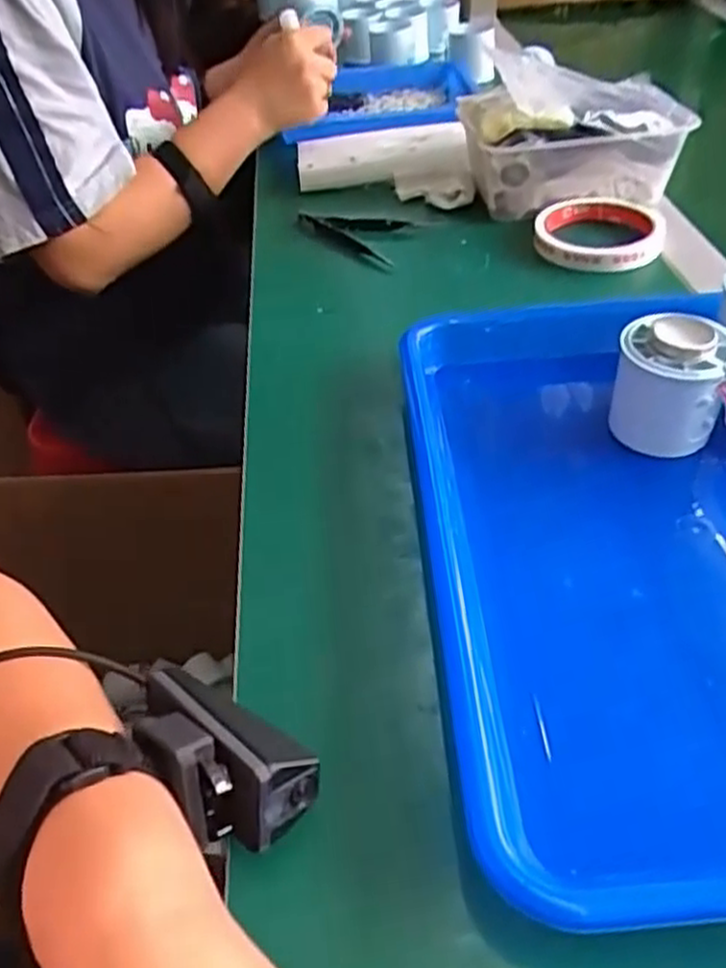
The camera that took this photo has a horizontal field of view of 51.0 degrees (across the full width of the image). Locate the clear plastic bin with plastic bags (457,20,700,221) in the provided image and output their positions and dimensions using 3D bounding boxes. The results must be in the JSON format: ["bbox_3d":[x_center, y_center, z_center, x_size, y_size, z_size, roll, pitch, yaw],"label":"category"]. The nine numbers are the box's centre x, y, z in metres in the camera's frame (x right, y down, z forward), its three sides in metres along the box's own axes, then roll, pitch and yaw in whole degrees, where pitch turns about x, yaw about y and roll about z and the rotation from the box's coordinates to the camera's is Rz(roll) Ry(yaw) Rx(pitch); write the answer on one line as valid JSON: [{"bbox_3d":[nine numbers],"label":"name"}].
[{"bbox_3d":[0.165,-0.289,0.622,0.166,0.075,0.133,-6,41,-4],"label":"clear plastic bin with plastic bags"}]

